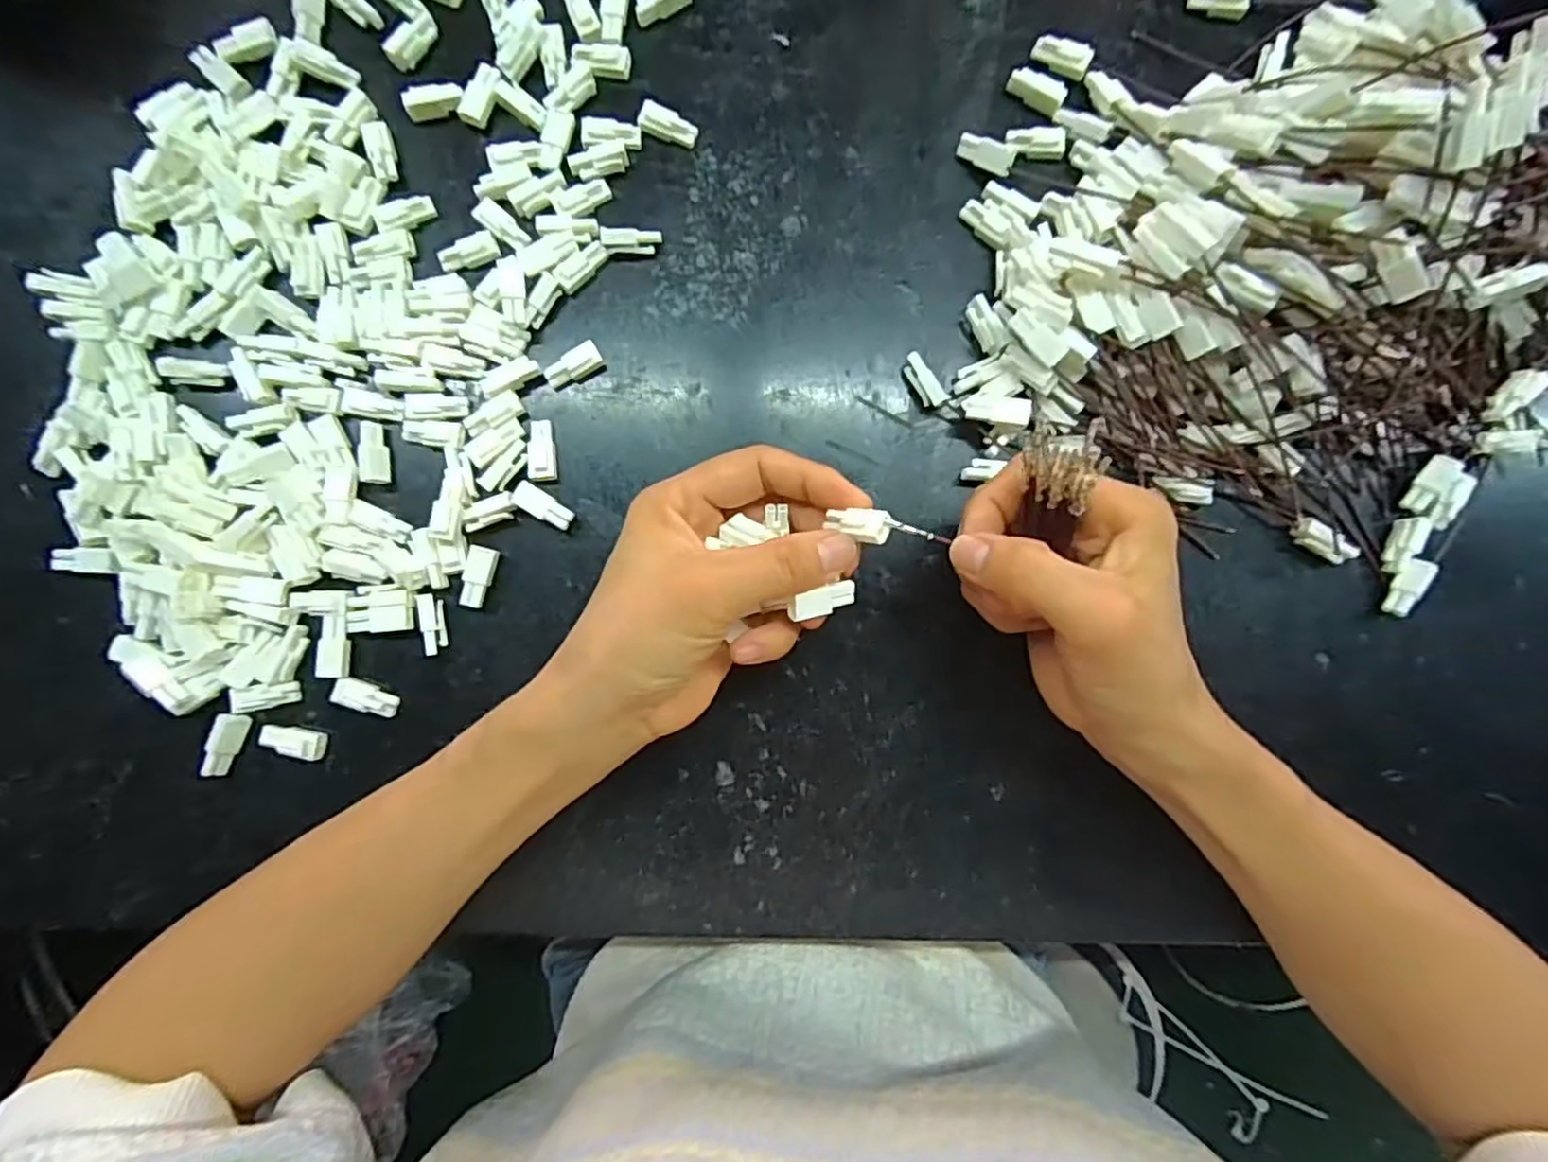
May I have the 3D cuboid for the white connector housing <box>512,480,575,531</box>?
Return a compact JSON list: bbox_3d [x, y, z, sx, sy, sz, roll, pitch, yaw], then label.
[{"bbox_3d":[-0.096,-0.031,0.294,0.026,0.010,0.010,32,87,1],"label":"white connector housing"}]

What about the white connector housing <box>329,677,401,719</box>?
[{"bbox_3d":[-0.169,0.048,0.289,0.025,0.009,0.010,18,87,0],"label":"white connector housing"}]

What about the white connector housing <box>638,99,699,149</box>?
[{"bbox_3d":[-0.046,-0.199,0.306,0.026,0.008,0.011,20,87,0],"label":"white connector housing"}]

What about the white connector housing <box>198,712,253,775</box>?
[{"bbox_3d":[-0.226,0.067,0.287,0.011,0.008,0.027,22,87,0],"label":"white connector housing"}]

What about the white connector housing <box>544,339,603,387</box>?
[{"bbox_3d":[-0.086,-0.092,0.299,0.025,0.007,0.012,-31,88,-2],"label":"white connector housing"}]

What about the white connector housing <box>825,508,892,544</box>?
[{"bbox_3d":[0.029,-0.019,0.242,0.021,0.009,0.012,8,87,0],"label":"white connector housing"}]

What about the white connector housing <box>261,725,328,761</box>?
[{"bbox_3d":[-0.199,0.065,0.288,0.026,0.009,0.009,16,87,0],"label":"white connector housing"}]

